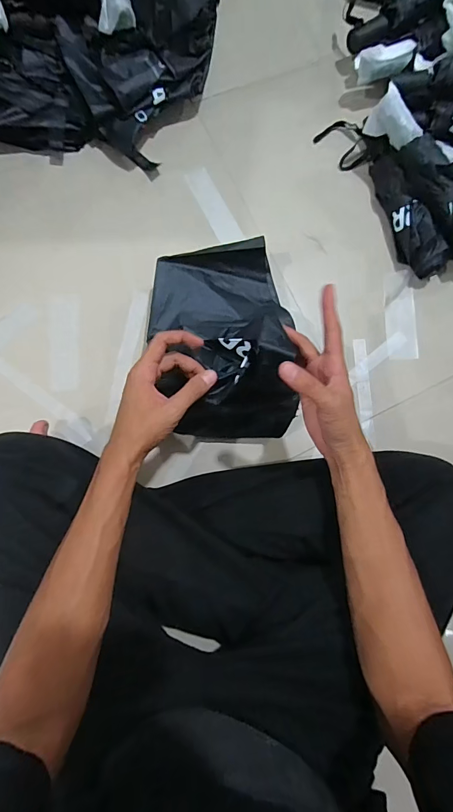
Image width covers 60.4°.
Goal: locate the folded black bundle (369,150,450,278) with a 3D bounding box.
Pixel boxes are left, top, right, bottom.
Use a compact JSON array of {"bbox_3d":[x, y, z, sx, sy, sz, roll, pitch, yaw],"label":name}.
[{"bbox_3d":[0.281,-0.302,0.619,0.056,0.054,0.206,-26,86,-8],"label":"folded black bundle"}]

